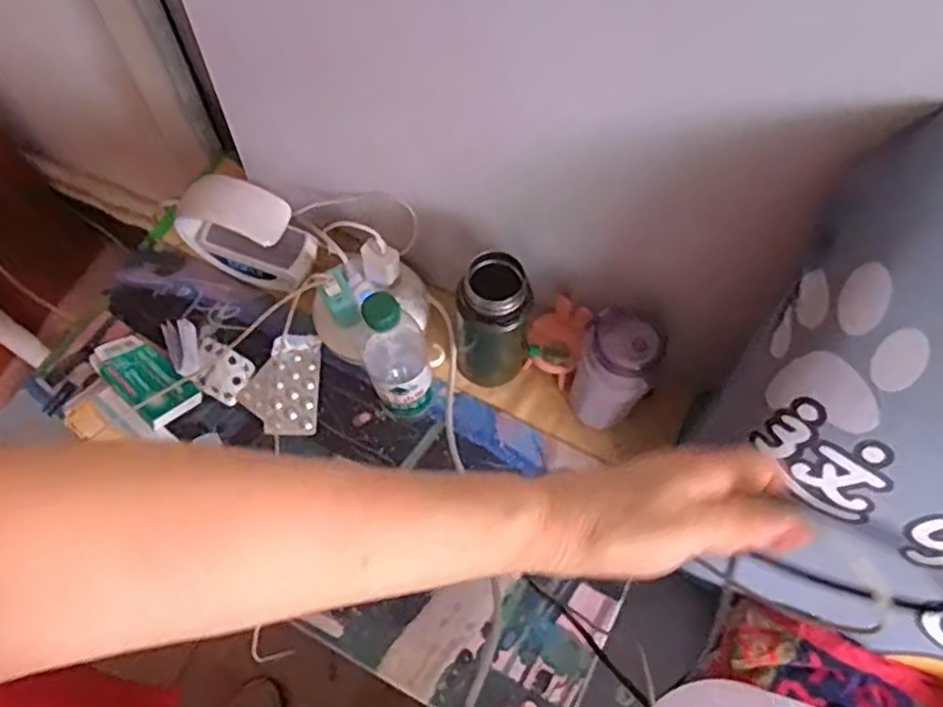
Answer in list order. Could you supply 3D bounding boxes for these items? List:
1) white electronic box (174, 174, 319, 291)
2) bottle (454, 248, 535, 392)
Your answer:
[{"bbox_3d":[-0.251,-0.131,0.813,0.145,0.147,0.049,16,67,7],"label":"white electronic box"},{"bbox_3d":[0.023,-0.020,0.759,0.083,0.184,0.082,1,66,0],"label":"bottle"}]

